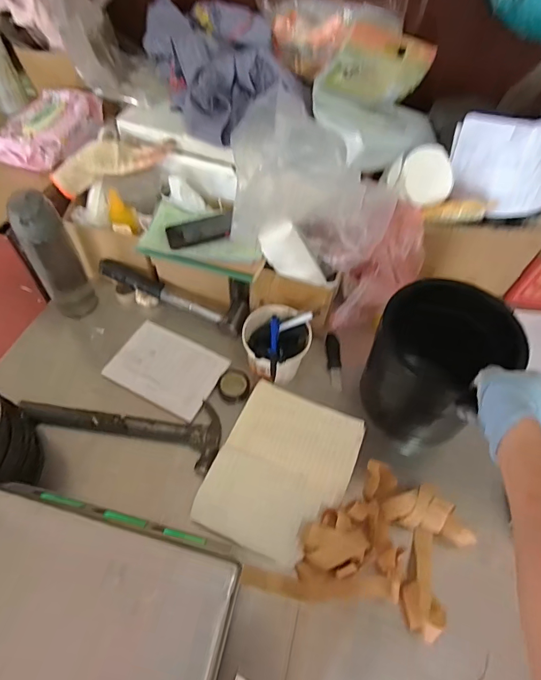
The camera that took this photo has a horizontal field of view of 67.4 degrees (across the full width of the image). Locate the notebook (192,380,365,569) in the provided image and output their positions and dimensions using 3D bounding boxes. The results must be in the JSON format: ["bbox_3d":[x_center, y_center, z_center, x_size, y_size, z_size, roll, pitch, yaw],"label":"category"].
[{"bbox_3d":[0.020,0.192,0.620,0.191,0.019,0.241,21,57,11],"label":"notebook"}]

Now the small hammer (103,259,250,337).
[{"bbox_3d":[-0.179,-0.089,0.756,0.279,0.075,0.073,14,56,7],"label":"small hammer"}]

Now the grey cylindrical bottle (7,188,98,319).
[{"bbox_3d":[-0.368,-0.143,0.688,0.073,0.249,0.080,1,56,-2],"label":"grey cylindrical bottle"}]

